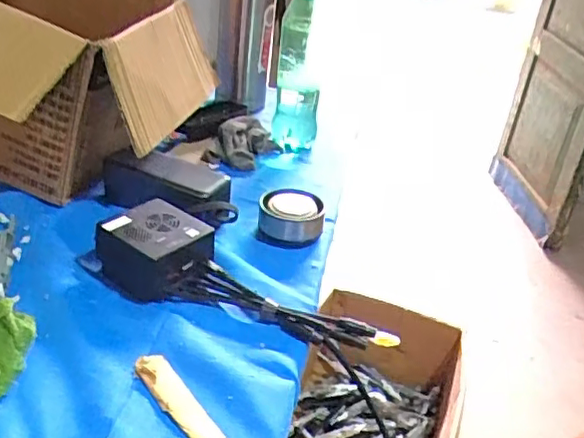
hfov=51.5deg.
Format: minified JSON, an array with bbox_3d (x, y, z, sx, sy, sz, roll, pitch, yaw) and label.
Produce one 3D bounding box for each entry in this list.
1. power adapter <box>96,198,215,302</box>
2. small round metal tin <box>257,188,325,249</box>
[{"bbox_3d":[-0.119,0.025,0.532,0.079,0.048,0.075,27,36,30],"label":"power adapter"},{"bbox_3d":[-0.001,-0.003,0.620,0.065,0.037,0.065,7,31,-1],"label":"small round metal tin"}]

